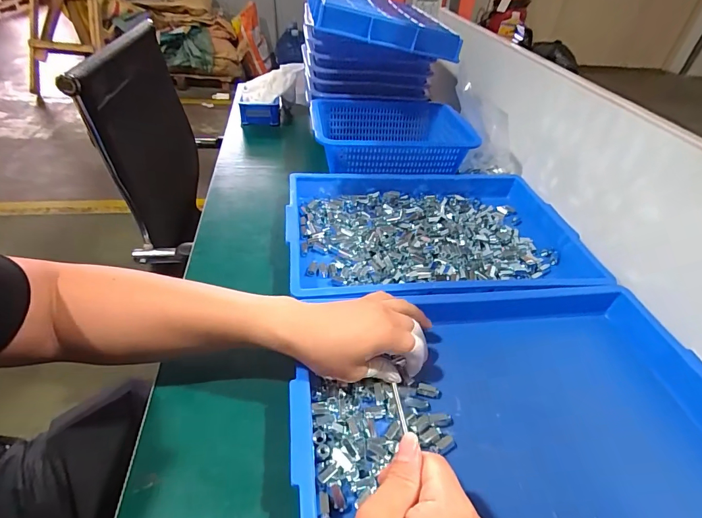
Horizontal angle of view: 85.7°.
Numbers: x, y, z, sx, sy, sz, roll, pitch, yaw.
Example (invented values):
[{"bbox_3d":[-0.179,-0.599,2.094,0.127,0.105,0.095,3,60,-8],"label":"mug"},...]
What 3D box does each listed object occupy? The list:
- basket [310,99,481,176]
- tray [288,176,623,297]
[{"bbox_3d":[0.078,-0.247,0.761,0.295,0.079,0.218,-1,42,-7],"label":"basket"},{"bbox_3d":[0.124,-0.043,0.581,0.429,0.066,0.292,-2,42,-8],"label":"tray"}]

